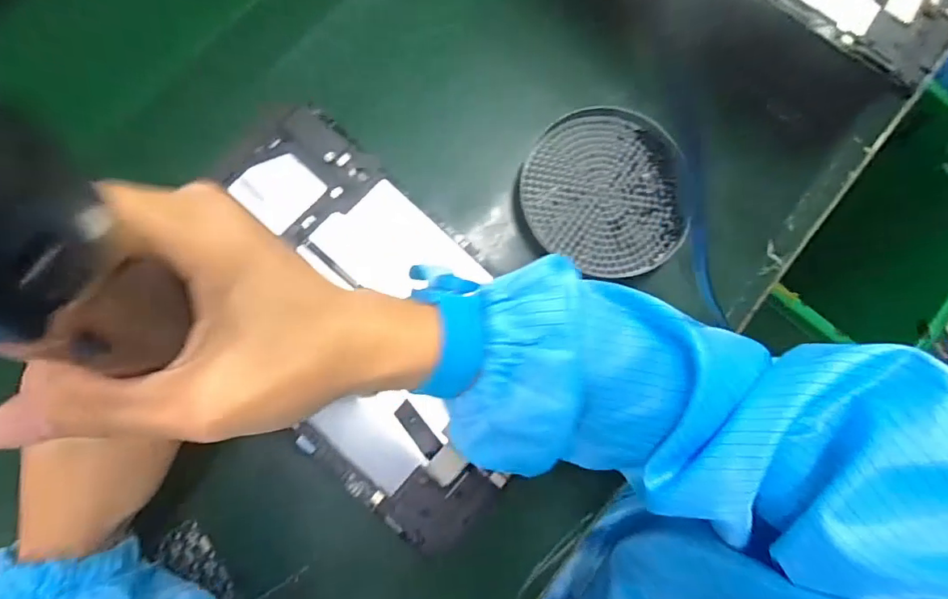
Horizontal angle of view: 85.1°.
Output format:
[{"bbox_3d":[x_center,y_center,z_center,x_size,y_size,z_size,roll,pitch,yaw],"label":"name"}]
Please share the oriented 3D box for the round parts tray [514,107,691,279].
[{"bbox_3d":[0.089,-0.072,0.343,0.111,0.007,0.109,1,84,-7],"label":"round parts tray"}]

